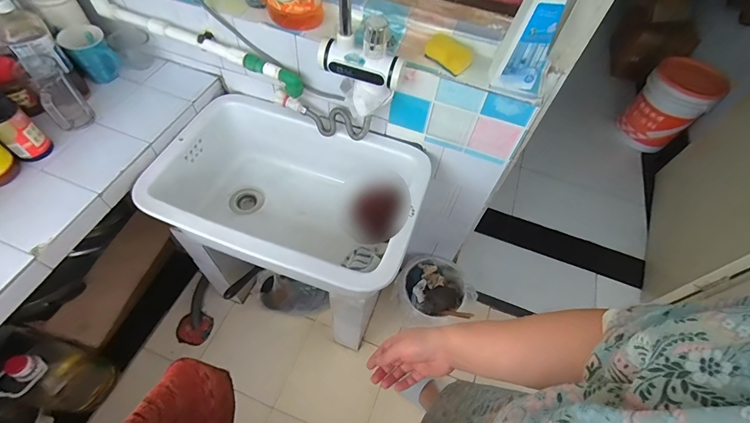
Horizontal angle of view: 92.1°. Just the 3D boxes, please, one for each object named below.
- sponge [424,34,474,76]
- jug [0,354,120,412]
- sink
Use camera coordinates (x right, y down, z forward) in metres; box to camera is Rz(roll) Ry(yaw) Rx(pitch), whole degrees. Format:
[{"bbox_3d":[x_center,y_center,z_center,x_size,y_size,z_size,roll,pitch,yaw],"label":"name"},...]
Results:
[{"bbox_3d":[0.151,-0.325,0.743,0.090,0.032,0.067,39,62,19],"label":"sponge"},{"bbox_3d":[-0.861,0.456,0.993,0.120,0.353,0.145,10,56,1],"label":"jug"},{"bbox_3d":[-0.204,-0.020,0.902,0.590,0.243,0.396,18,57,7],"label":"sink"}]

